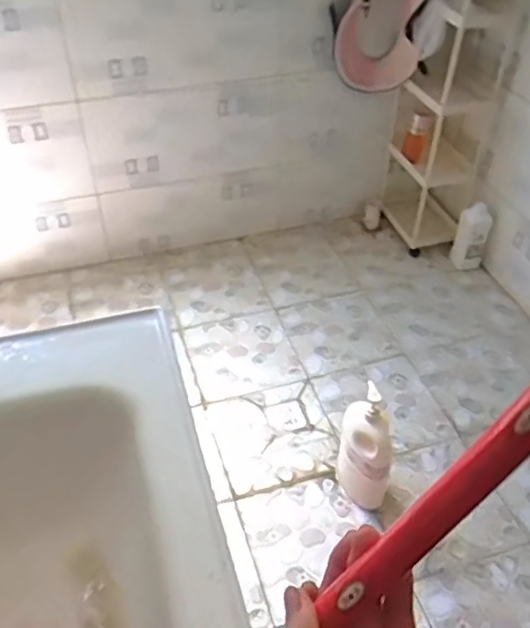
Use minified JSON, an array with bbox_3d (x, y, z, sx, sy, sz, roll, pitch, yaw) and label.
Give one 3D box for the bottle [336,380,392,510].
[{"bbox_3d":[0.232,0.293,1.411,0.119,0.319,0.147,7,43,8],"label":"bottle"}]

